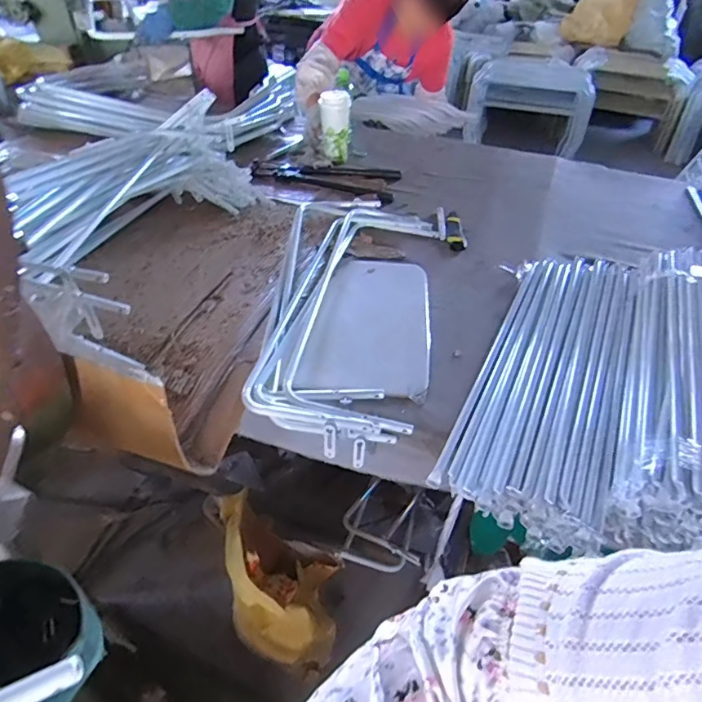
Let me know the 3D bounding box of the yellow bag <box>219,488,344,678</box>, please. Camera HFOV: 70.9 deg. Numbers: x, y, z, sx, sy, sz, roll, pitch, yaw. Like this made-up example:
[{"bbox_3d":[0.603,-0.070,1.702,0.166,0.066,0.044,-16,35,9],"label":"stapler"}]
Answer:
[{"bbox_3d":[-0.173,0.519,1.102,0.307,0.375,0.203,31,49,27],"label":"yellow bag"}]

